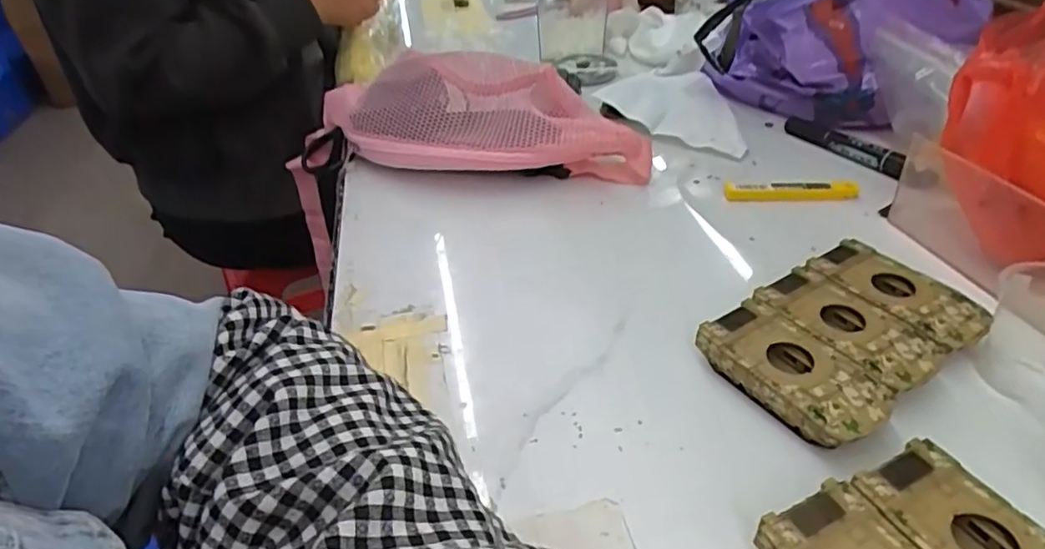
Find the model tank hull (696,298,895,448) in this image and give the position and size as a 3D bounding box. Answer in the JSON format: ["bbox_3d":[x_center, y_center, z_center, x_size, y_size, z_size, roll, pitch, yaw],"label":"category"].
[{"bbox_3d":[0.146,0.056,0.341,0.049,0.025,0.094,-24,42,-25],"label":"model tank hull"}]

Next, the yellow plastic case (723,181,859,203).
[{"bbox_3d":[0.217,-0.068,0.506,0.101,0.013,0.018,1,38,6],"label":"yellow plastic case"}]

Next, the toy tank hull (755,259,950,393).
[{"bbox_3d":[0.189,0.034,0.365,0.054,0.025,0.092,-24,42,-25],"label":"toy tank hull"}]

